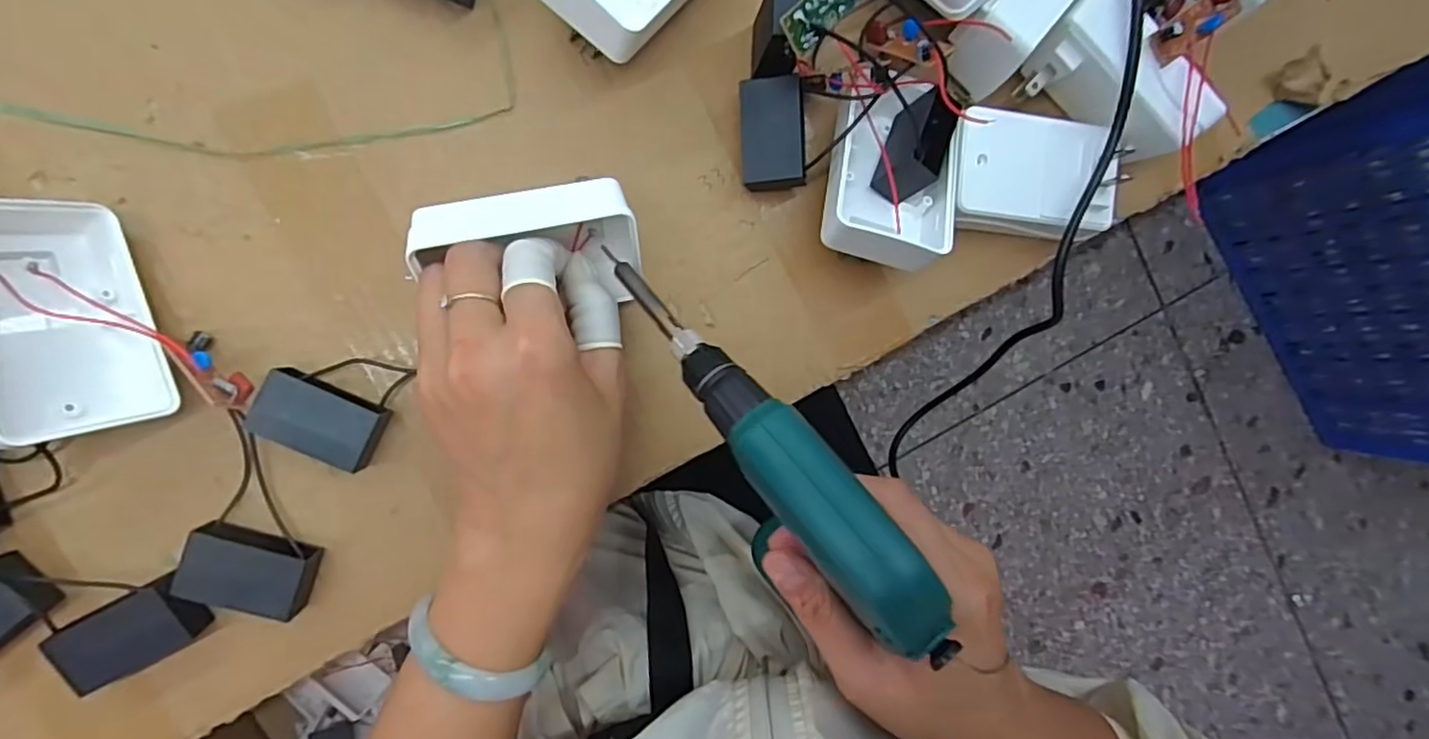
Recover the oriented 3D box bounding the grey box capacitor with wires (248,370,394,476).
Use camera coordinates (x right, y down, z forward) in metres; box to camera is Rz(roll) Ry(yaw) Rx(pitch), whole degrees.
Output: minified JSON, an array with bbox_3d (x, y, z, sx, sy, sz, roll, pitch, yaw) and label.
[{"bbox_3d":[-0.171,0.022,0.283,0.050,0.017,0.030,24,88,-9],"label":"grey box capacitor with wires"}]

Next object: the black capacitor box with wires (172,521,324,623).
[{"bbox_3d":[-0.202,0.087,0.281,0.047,0.022,0.029,20,89,-9],"label":"black capacitor box with wires"}]

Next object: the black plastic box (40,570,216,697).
[{"bbox_3d":[-0.245,0.110,0.273,0.050,0.022,0.029,-29,96,-7],"label":"black plastic box"}]

